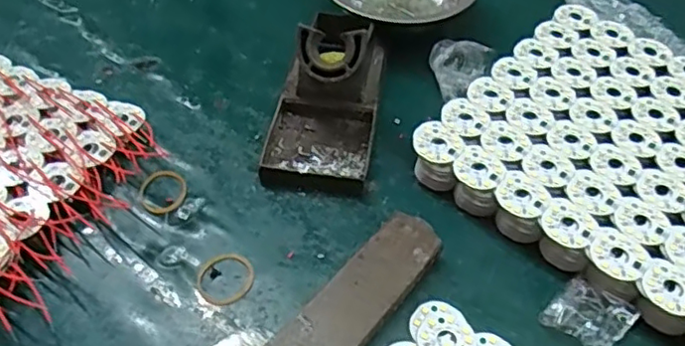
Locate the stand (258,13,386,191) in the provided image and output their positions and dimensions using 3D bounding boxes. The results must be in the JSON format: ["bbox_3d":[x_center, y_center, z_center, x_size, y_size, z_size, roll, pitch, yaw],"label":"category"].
[{"bbox_3d":[-0.008,-0.064,0.420,0.069,0.069,0.145,10,49,3],"label":"stand"}]

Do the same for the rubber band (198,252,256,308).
[{"bbox_3d":[-0.066,0.060,0.351,0.032,0.004,0.033,29,53,19],"label":"rubber band"}]

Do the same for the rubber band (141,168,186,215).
[{"bbox_3d":[-0.114,0.010,0.390,0.027,0.004,0.038,-5,49,-9],"label":"rubber band"}]

